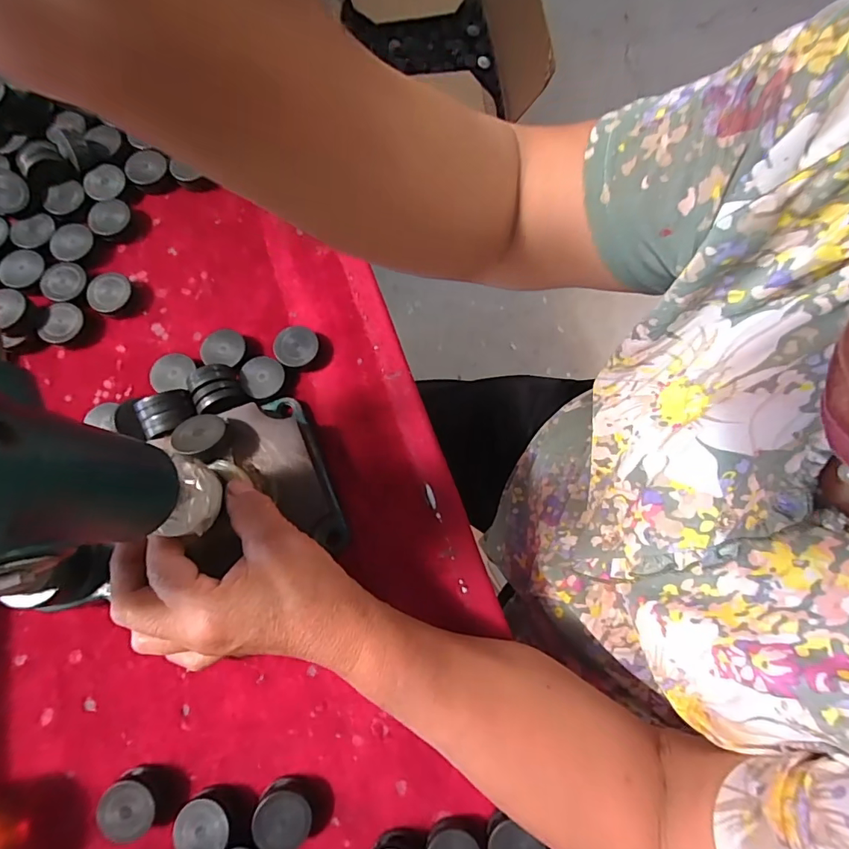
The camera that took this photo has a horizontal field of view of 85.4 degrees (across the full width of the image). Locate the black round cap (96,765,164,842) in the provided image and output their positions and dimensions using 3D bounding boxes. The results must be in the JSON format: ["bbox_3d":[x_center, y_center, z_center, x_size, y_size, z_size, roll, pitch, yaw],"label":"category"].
[{"bbox_3d":[-0.174,0.226,0.275,0.031,0.018,0.030,0,74,-2],"label":"black round cap"}]

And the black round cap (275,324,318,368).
[{"bbox_3d":[-0.097,-0.058,0.351,0.032,0.014,0.032,0,74,-2],"label":"black round cap"}]

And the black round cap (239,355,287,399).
[{"bbox_3d":[-0.119,-0.034,0.343,0.033,0.012,0.031,0,74,-2],"label":"black round cap"}]

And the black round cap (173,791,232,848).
[{"bbox_3d":[-0.130,0.238,0.274,0.031,0.016,0.029,0,74,-2],"label":"black round cap"}]

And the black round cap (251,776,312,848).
[{"bbox_3d":[-0.085,0.234,0.276,0.033,0.019,0.032,0,74,-2],"label":"black round cap"}]

